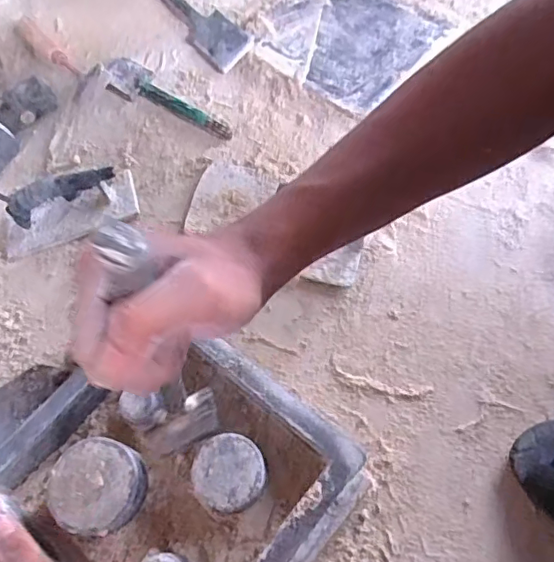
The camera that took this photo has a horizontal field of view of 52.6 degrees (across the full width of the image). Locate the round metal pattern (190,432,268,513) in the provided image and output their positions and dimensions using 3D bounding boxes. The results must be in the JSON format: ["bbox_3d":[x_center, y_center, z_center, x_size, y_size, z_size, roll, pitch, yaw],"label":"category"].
[{"bbox_3d":[-0.039,0.162,0.471,0.060,0.034,0.058,-3,58,4],"label":"round metal pattern"}]

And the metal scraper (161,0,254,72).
[{"bbox_3d":[-0.155,-0.433,0.879,0.064,0.022,0.299,-39,62,-17],"label":"metal scraper"}]

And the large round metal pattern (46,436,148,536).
[{"bbox_3d":[-0.150,0.174,0.473,0.078,0.032,0.073,-3,58,4],"label":"large round metal pattern"}]

